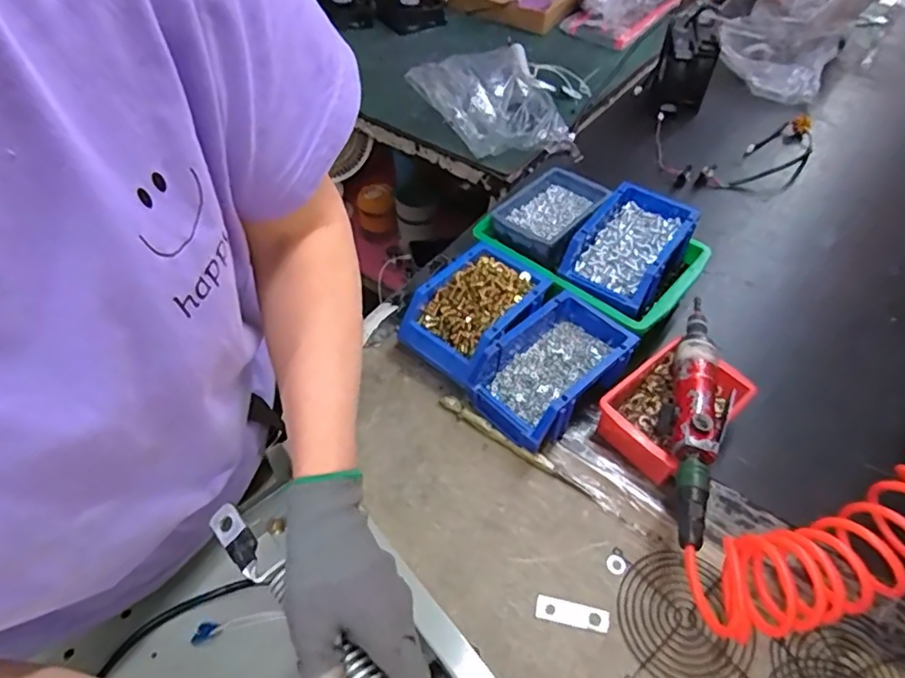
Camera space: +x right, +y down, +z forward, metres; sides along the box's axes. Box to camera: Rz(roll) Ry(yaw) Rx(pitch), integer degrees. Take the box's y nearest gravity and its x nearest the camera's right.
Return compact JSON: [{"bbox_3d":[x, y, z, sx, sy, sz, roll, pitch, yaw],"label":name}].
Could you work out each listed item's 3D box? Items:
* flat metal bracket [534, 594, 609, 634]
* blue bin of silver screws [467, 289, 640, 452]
[{"bbox_3d":[0.104,0.238,0.503,0.062,0.004,0.020,11,52,7],"label":"flat metal bracket"},{"bbox_3d":[0.104,0.031,0.615,0.163,0.060,0.109,-36,60,-26],"label":"blue bin of silver screws"}]

